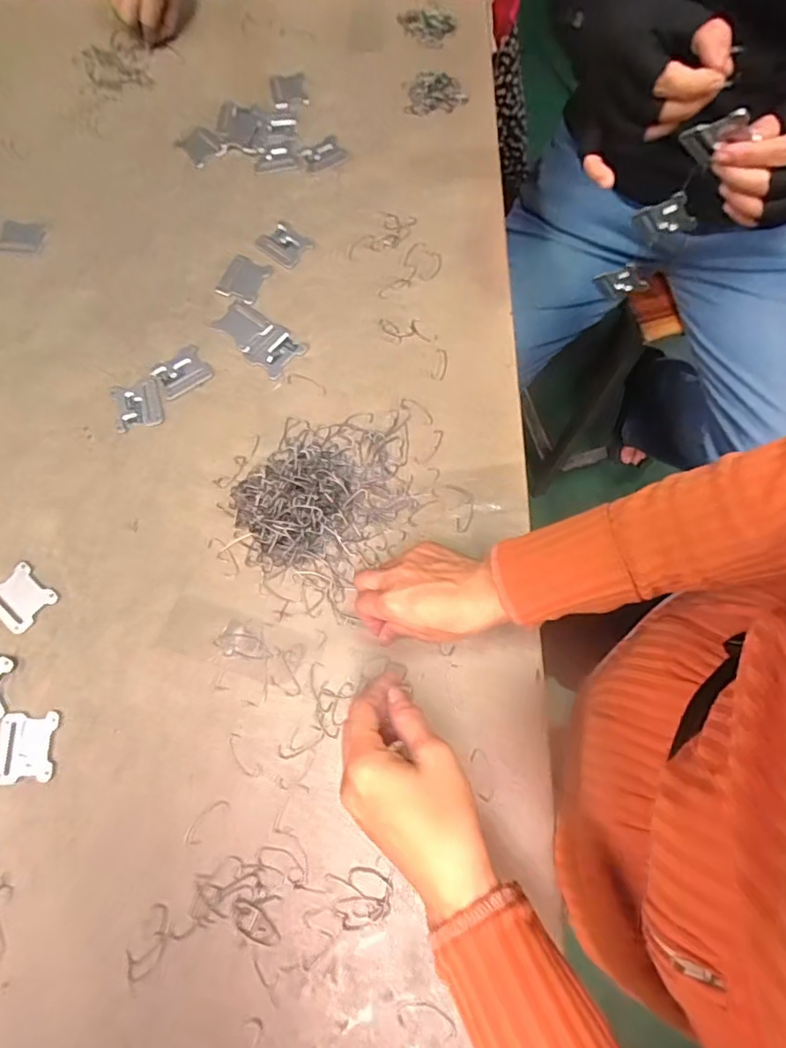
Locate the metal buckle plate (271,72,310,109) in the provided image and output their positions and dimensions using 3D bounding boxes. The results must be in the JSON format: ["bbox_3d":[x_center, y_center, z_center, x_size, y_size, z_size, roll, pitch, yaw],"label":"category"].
[{"bbox_3d":[-0.121,-0.505,0.641,0.040,0.004,0.055,-11,73,-3],"label":"metal buckle plate"}]

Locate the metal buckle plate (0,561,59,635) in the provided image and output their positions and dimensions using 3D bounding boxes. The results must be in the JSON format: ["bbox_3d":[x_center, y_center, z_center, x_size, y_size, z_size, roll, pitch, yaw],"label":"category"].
[{"bbox_3d":[-0.317,0.063,0.470,0.049,0.004,0.044,39,77,12],"label":"metal buckle plate"}]

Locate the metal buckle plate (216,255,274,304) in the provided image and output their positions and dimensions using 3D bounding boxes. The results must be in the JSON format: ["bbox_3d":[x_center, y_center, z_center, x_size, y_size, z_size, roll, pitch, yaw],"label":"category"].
[{"bbox_3d":[-0.151,-0.248,0.560,0.041,0.008,0.051,20,74,7],"label":"metal buckle plate"}]

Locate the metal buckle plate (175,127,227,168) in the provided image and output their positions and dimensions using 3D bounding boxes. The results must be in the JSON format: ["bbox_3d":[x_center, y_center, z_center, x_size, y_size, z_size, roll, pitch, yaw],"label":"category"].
[{"bbox_3d":[-0.214,-0.423,0.618,0.042,0.006,0.045,-40,76,-11],"label":"metal buckle plate"}]

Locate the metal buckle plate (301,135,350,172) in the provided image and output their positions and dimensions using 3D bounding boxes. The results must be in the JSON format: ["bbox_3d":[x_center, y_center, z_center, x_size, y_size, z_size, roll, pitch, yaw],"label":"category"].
[{"bbox_3d":[-0.076,-0.410,0.615,0.048,0.005,0.042,-23,74,-6],"label":"metal buckle plate"}]

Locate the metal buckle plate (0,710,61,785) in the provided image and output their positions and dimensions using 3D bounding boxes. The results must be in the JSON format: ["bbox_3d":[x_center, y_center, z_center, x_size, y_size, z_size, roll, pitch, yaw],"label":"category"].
[{"bbox_3d":[-0.287,0.174,0.430,0.046,0.004,0.051,-3,72,0],"label":"metal buckle plate"}]

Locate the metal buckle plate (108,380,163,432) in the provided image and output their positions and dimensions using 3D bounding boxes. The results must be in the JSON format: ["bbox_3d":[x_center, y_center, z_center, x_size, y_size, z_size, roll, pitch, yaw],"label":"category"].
[{"bbox_3d":[-0.242,-0.113,0.523,0.044,0.004,0.050,-16,73,-4],"label":"metal buckle plate"}]

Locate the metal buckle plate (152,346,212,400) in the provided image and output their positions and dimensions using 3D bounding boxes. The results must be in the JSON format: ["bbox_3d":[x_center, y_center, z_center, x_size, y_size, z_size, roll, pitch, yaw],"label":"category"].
[{"bbox_3d":[-0.204,-0.148,0.536,0.050,0.005,0.042,-36,76,-10],"label":"metal buckle plate"}]

